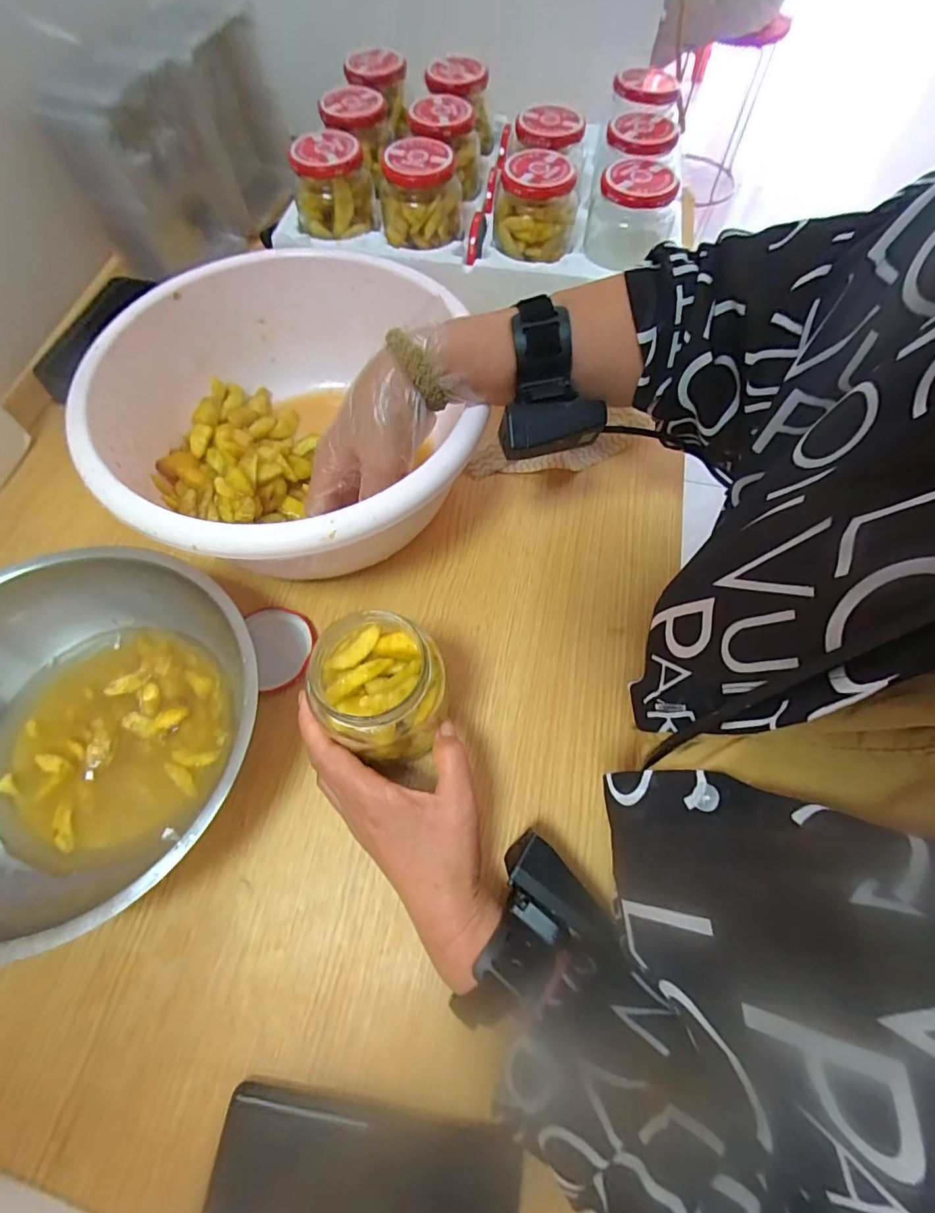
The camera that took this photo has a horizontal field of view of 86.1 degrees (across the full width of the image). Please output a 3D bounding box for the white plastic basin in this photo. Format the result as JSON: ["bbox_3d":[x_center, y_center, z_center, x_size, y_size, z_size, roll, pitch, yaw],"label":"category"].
[{"bbox_3d":[-0.138,-0.144,0.418,0.278,0.121,0.285,1,65,-2],"label":"white plastic basin"}]

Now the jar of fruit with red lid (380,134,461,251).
[{"bbox_3d":[-0.046,-0.413,0.504,0.083,0.066,0.069,-1,65,-2],"label":"jar of fruit with red lid"}]

